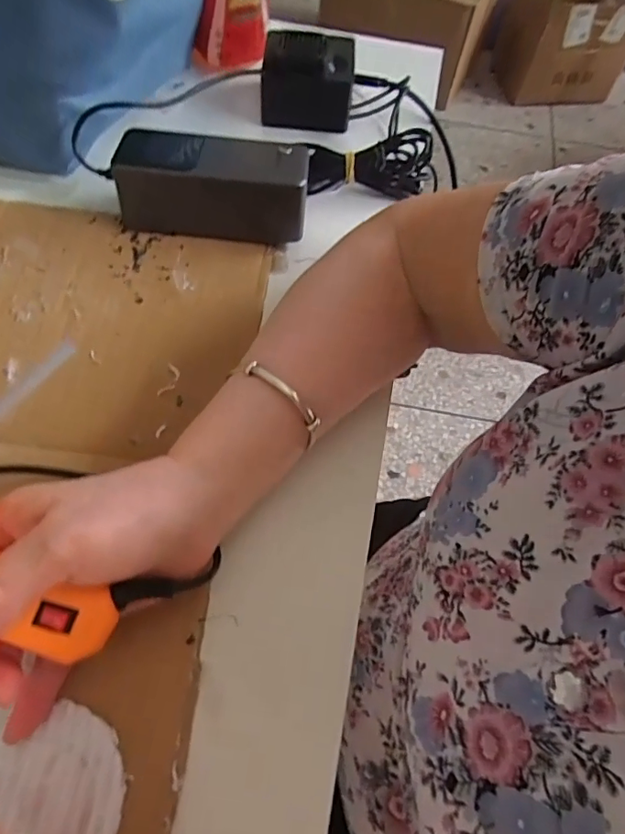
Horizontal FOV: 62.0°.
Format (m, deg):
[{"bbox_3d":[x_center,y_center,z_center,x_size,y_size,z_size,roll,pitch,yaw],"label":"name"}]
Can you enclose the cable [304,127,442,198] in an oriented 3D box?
[{"bbox_3d":[0.054,-0.197,0.405,0.114,0.040,0.031,-9,62,-8],"label":"cable"}]

